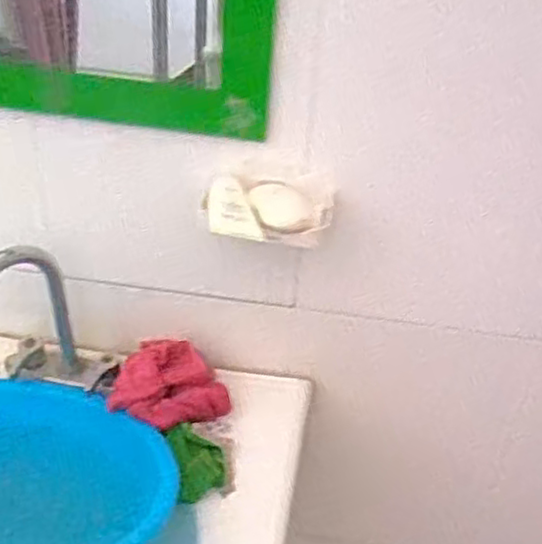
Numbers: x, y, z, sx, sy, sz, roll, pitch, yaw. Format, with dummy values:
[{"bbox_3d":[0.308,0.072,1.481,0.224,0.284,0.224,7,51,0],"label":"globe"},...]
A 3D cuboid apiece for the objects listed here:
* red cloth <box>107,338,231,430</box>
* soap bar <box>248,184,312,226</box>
[{"bbox_3d":[-0.121,0.127,0.829,0.140,0.059,0.116,1,34,-4],"label":"red cloth"},{"bbox_3d":[0.010,-0.069,0.702,0.057,0.017,0.068,-3,35,-10],"label":"soap bar"}]

